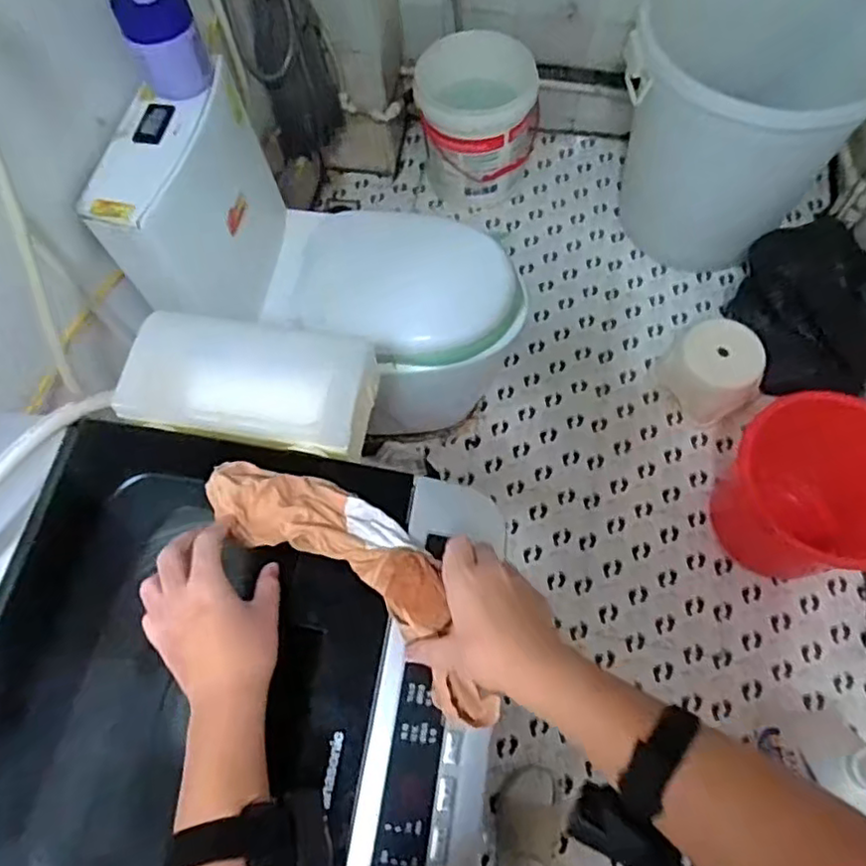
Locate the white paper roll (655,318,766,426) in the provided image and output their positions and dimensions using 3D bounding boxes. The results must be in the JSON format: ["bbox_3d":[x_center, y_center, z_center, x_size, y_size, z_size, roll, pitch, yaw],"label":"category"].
[{"bbox_3d":[0.670,-0.149,1.530,0.191,0.151,0.222,-27,68,-9],"label":"white paper roll"}]

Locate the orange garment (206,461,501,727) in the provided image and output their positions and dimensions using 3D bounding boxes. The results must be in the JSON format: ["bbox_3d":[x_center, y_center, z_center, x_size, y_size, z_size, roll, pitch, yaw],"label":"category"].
[{"bbox_3d":[-0.056,0.120,0.558,0.313,0.032,0.094,40,73,5],"label":"orange garment"}]

